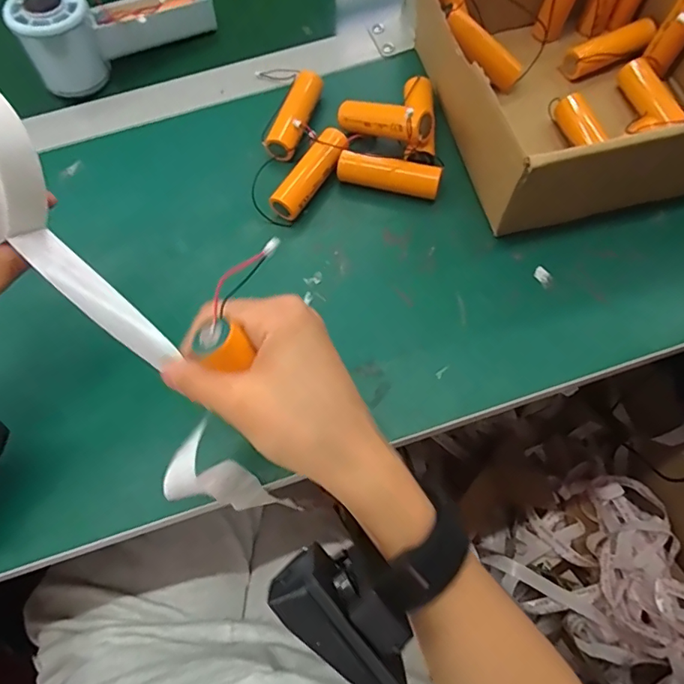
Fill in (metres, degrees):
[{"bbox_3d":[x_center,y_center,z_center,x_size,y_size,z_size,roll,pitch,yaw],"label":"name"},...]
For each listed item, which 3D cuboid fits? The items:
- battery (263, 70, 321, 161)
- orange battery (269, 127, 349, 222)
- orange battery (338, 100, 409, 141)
[{"bbox_3d":[-0.033,-0.169,0.368,0.021,0.021,0.078,18,70,9],"label":"battery"},{"bbox_3d":[-0.021,-0.119,0.353,0.020,0.022,0.073,31,72,14],"label":"orange battery"},{"bbox_3d":[0.024,-0.160,0.353,0.057,0.016,0.021,25,71,27],"label":"orange battery"}]

